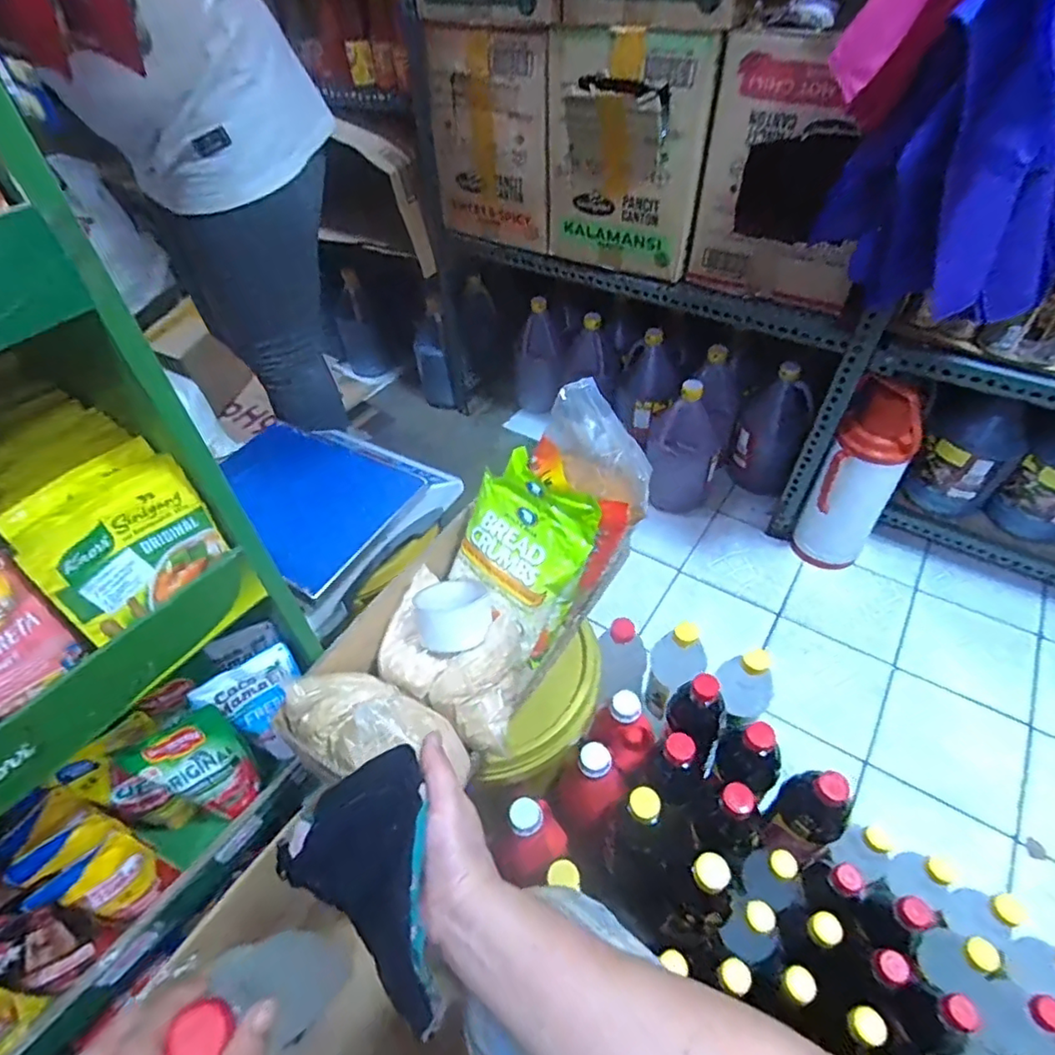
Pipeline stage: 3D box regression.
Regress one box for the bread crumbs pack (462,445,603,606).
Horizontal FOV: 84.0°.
[{"bbox_3d":[-0.002,0.001,0.663,0.160,0.046,0.141,39,101,26],"label":"bread crumbs pack"}]

